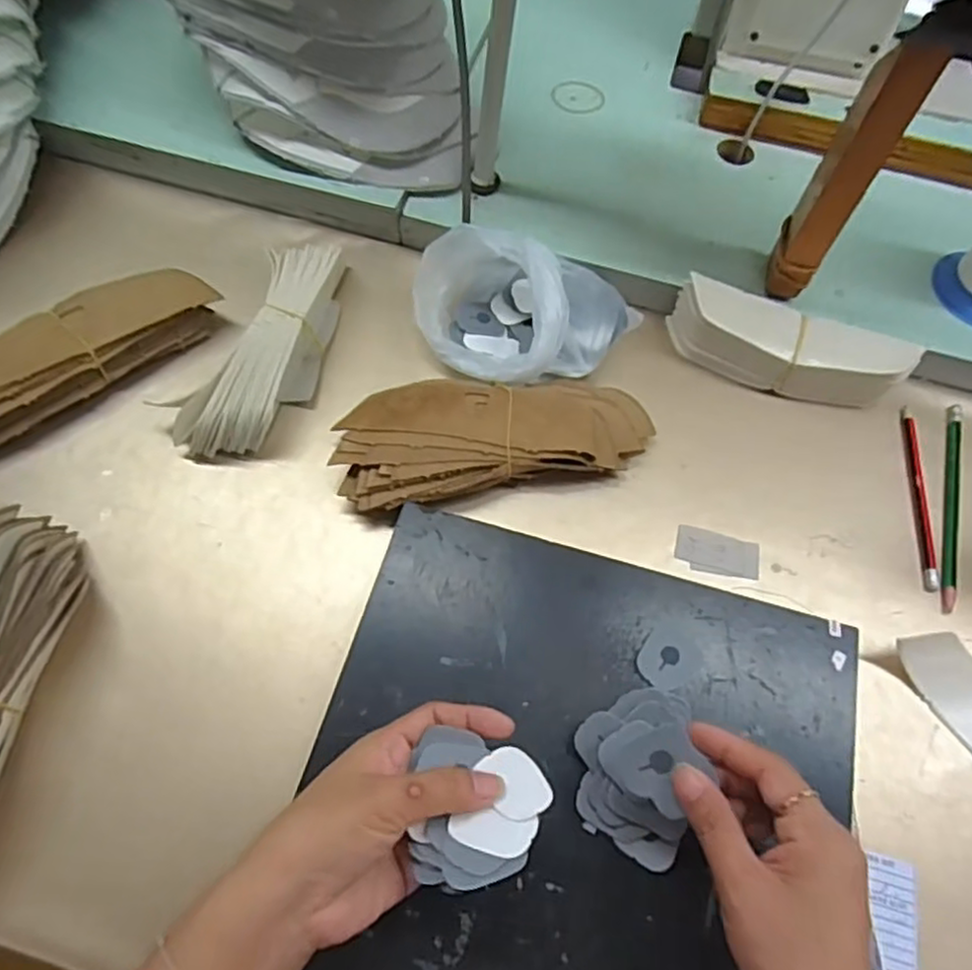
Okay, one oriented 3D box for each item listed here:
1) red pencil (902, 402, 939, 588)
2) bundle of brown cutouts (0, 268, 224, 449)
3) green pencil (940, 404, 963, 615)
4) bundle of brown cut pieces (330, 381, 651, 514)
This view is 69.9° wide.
[{"bbox_3d":[0.314,0.007,0.503,0.010,0.007,0.142,8,64,0],"label":"red pencil"},{"bbox_3d":[-0.299,-0.094,0.503,0.212,0.038,0.066,-38,72,-19],"label":"bundle of brown cutouts"},{"bbox_3d":[0.337,0.012,0.503,0.012,0.011,0.169,19,65,5],"label":"green pencil"},{"bbox_3d":[0.007,-0.033,0.491,0.215,0.033,0.091,-4,65,-5],"label":"bundle of brown cut pieces"}]

